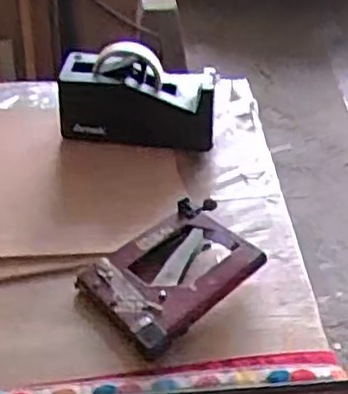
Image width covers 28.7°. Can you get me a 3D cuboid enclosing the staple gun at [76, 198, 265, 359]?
[{"bbox_3d":[0.000,0.074,0.704,0.169,0.038,0.129,-30,49,-31],"label":"staple gun"}]

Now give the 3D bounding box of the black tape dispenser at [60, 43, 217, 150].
[{"bbox_3d":[-0.047,-0.128,0.890,0.200,0.125,0.062,3,40,2],"label":"black tape dispenser"}]

